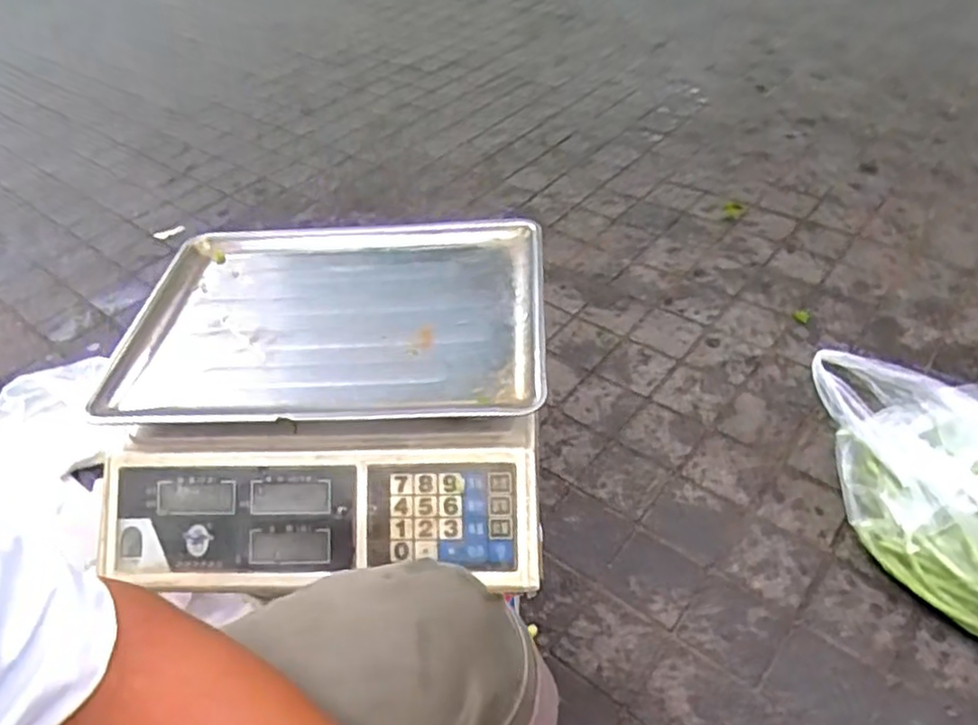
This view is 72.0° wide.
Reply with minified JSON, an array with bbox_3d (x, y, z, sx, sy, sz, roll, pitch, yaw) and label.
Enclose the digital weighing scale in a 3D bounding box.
[{"bbox_3d":[-0.129,0.015,0.548,0.345,0.095,0.321,0,43,3],"label":"digital weighing scale"}]

